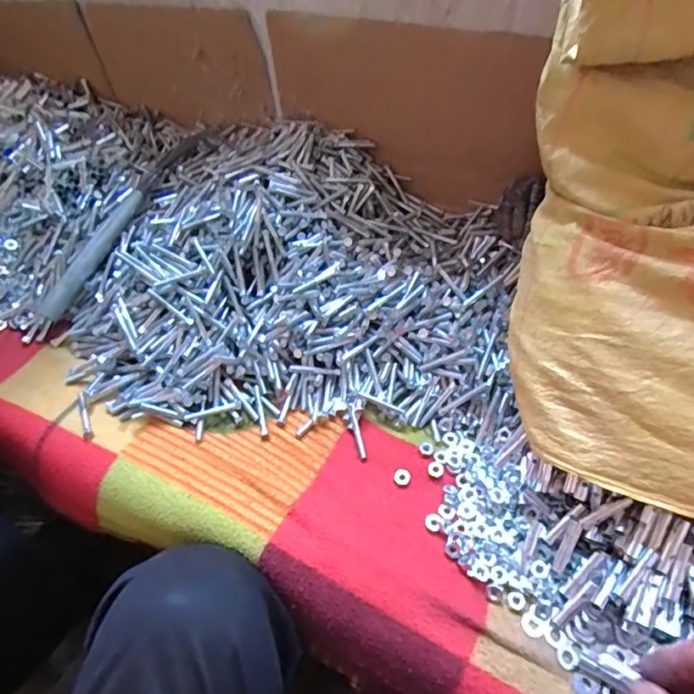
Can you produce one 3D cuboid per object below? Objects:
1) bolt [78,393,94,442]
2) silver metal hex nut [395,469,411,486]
[{"bbox_3d":[-0.269,0.072,0.520,0.009,0.011,0.060,-19,54,-15],"label":"bolt"},{"bbox_3d":[0.053,0.123,0.480,0.014,0.004,0.016,25,55,18],"label":"silver metal hex nut"}]

